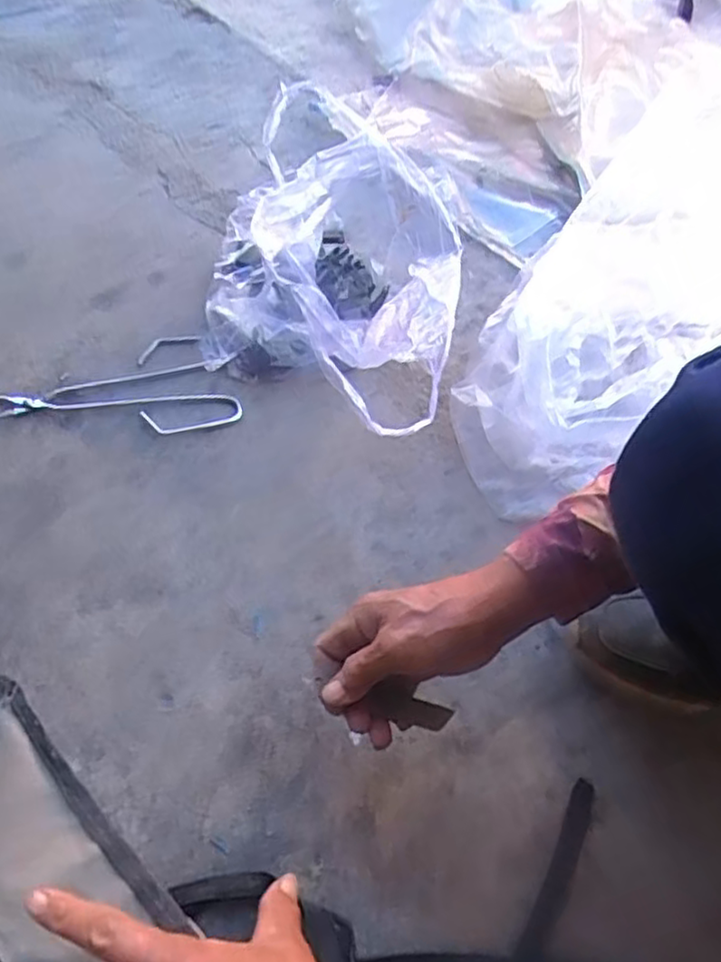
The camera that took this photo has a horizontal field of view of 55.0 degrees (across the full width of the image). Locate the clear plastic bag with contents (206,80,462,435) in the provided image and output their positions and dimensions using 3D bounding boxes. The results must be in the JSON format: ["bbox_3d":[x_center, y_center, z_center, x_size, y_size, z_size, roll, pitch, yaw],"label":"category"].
[{"bbox_3d":[-0.029,-0.179,0.610,0.218,0.145,0.305,5,65,0],"label":"clear plastic bag with contents"}]

